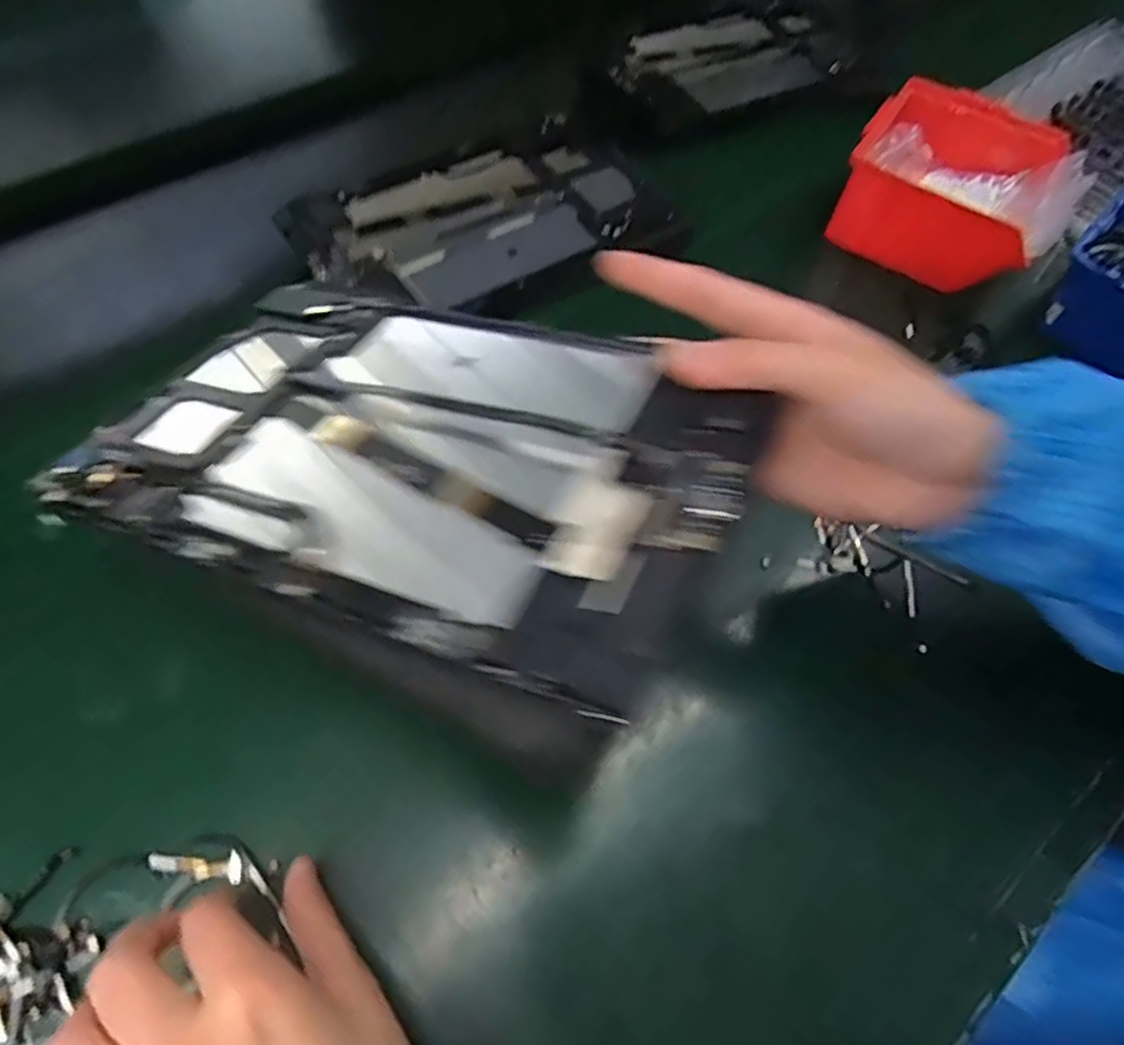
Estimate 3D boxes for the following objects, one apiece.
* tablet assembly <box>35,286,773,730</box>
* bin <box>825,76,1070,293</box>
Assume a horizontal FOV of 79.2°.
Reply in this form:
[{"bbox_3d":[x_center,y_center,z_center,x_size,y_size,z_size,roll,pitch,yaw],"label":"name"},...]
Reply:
[{"bbox_3d":[-0.056,-0.032,0.251,0.237,0.012,0.152,15,53,21],"label":"tablet assembly"},{"bbox_3d":[0.274,-0.240,0.488,0.127,0.067,0.132,27,61,12],"label":"bin"}]

